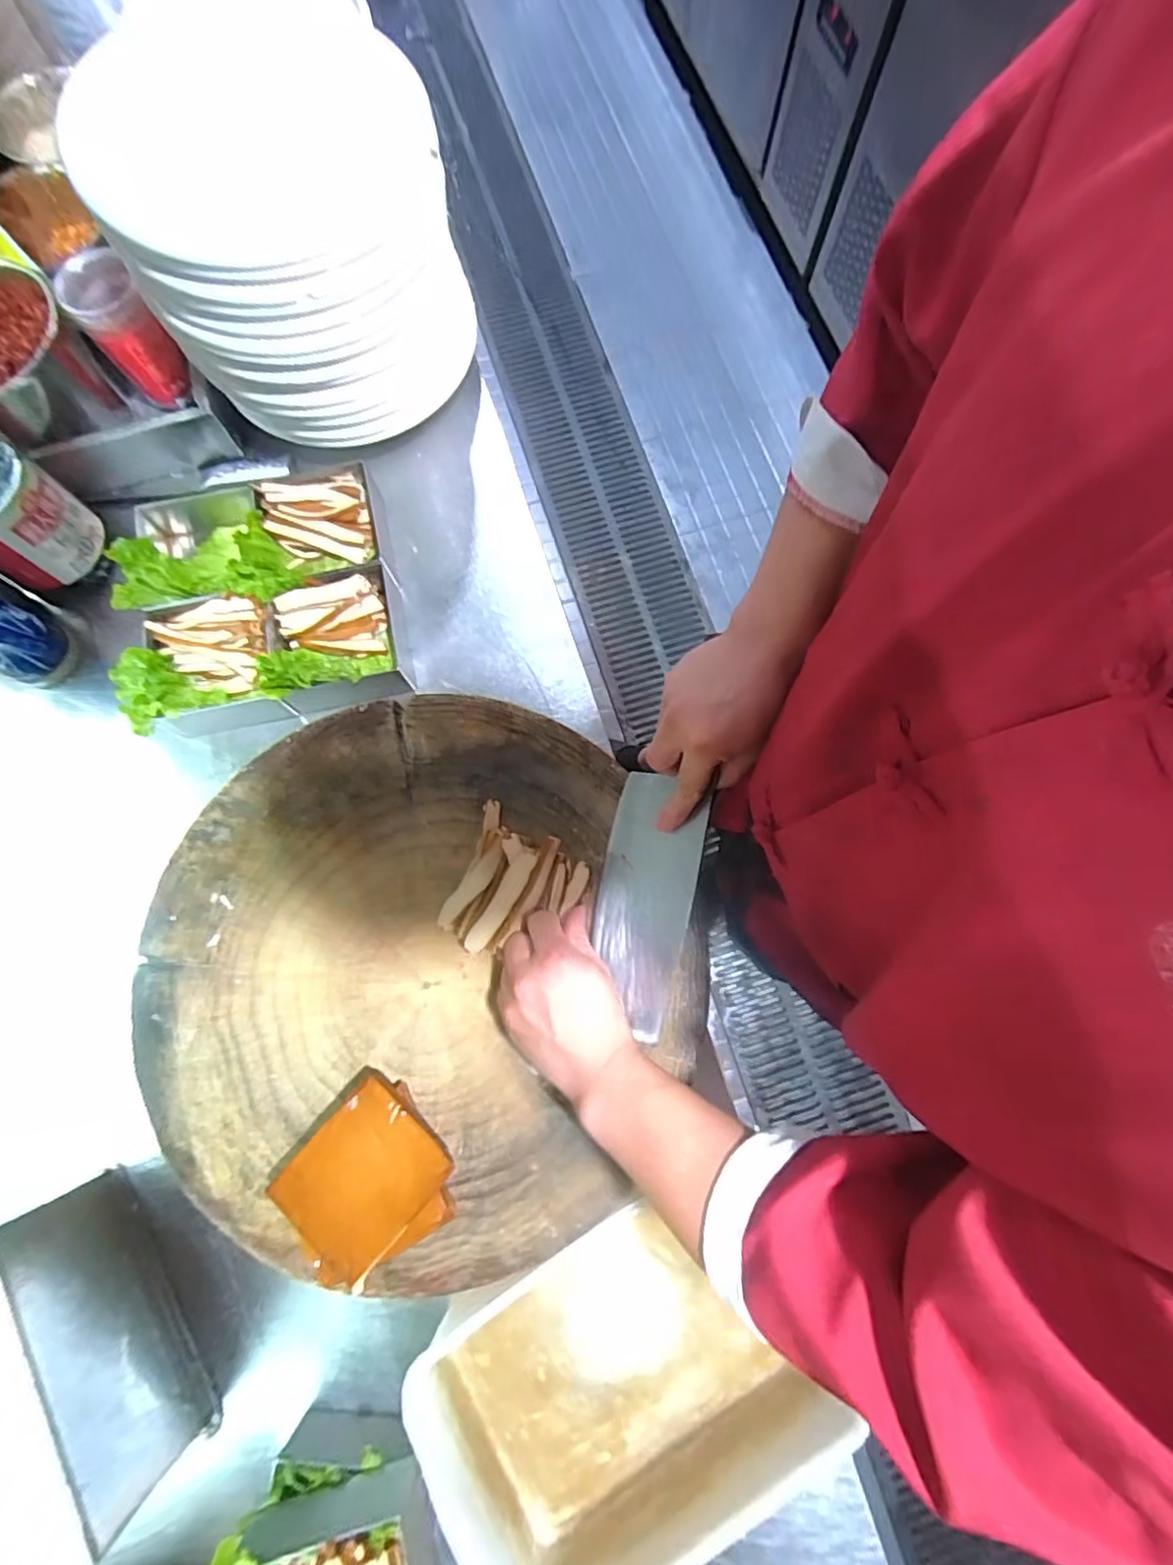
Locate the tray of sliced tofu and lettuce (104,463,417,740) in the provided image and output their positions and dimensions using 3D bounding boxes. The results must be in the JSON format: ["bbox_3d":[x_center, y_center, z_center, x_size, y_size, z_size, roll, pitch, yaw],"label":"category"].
[{"bbox_3d":[-0.337,-0.197,0.645,0.254,0.082,0.262,-13,77,-2],"label":"tray of sliced tofu and lettuce"}]

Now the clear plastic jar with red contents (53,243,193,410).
[{"bbox_3d":[-0.492,-0.484,0.673,0.070,0.112,0.091,-34,79,-7],"label":"clear plastic jar with red contents"}]

